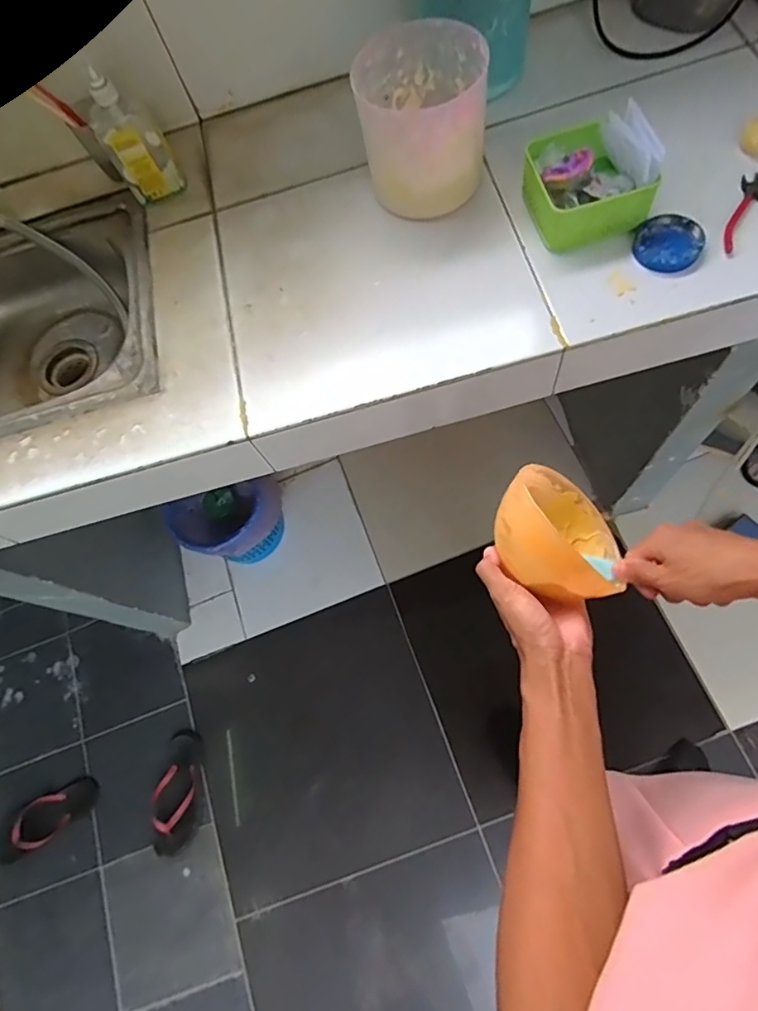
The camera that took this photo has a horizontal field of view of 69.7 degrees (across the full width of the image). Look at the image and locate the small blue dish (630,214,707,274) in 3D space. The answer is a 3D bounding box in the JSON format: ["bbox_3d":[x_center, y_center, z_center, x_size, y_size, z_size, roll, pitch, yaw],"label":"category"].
[{"bbox_3d":[0.358,-0.327,0.676,0.080,0.020,0.080,-3,70,8],"label":"small blue dish"}]

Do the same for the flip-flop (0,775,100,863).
[{"bbox_3d":[-0.849,0.790,1.372,0.282,0.033,0.107,-36,69,-4],"label":"flip-flop"}]

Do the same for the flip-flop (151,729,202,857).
[{"bbox_3d":[-0.502,0.708,1.351,0.107,0.039,0.269,-7,70,7],"label":"flip-flop"}]

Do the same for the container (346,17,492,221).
[{"bbox_3d":[0.059,-0.490,0.717,0.155,0.153,0.175,-3,71,8],"label":"container"}]

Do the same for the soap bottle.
[{"bbox_3d":[-0.357,-0.528,0.783,0.085,0.154,0.069,-31,69,-2],"label":"soap bottle"}]

